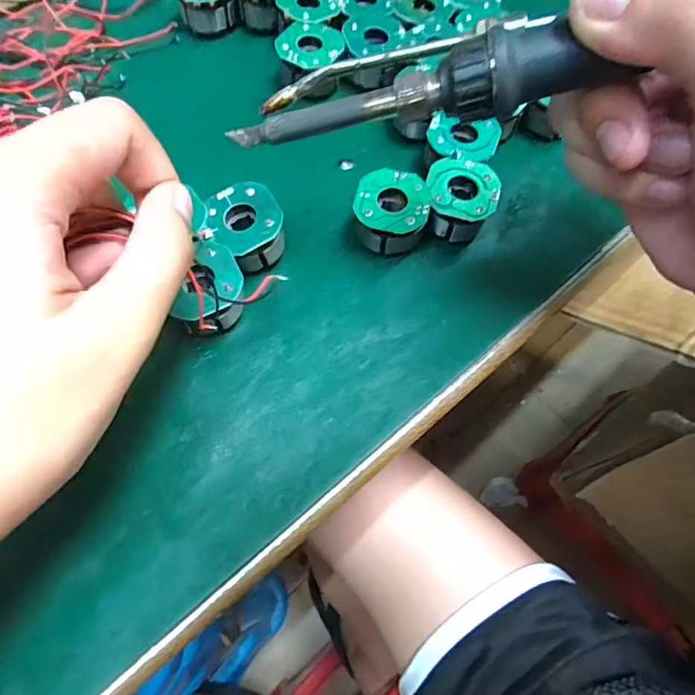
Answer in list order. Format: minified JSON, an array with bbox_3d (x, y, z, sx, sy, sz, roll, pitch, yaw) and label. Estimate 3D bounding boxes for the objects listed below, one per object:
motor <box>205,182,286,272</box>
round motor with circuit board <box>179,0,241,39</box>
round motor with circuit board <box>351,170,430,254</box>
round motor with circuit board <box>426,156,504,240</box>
[{"bbox_3d":[-0.040,-0.046,0.200,0.027,0.023,0.030,-20,69,-11],"label":"motor"},{"bbox_3d":[-0.074,-0.180,0.258,0.027,0.024,0.024,-36,73,-17],"label":"round motor with circuit board"},{"bbox_3d":[0.017,-0.054,0.208,0.029,0.023,0.032,3,66,-2],"label":"round motor with circuit board"},{"bbox_3d":[0.047,-0.061,0.212,0.029,0.022,0.030,1,67,-3],"label":"round motor with circuit board"}]

